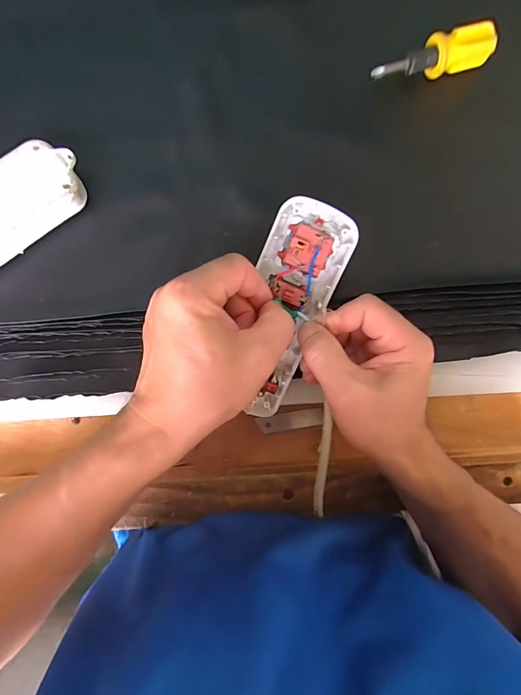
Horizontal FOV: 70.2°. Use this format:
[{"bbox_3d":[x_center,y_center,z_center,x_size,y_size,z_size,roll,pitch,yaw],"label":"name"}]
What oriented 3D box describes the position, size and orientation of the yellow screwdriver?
[{"bbox_3d":[0.130,-0.221,0.281,0.096,0.019,0.024,-15,89,-4],"label":"yellow screwdriver"}]

